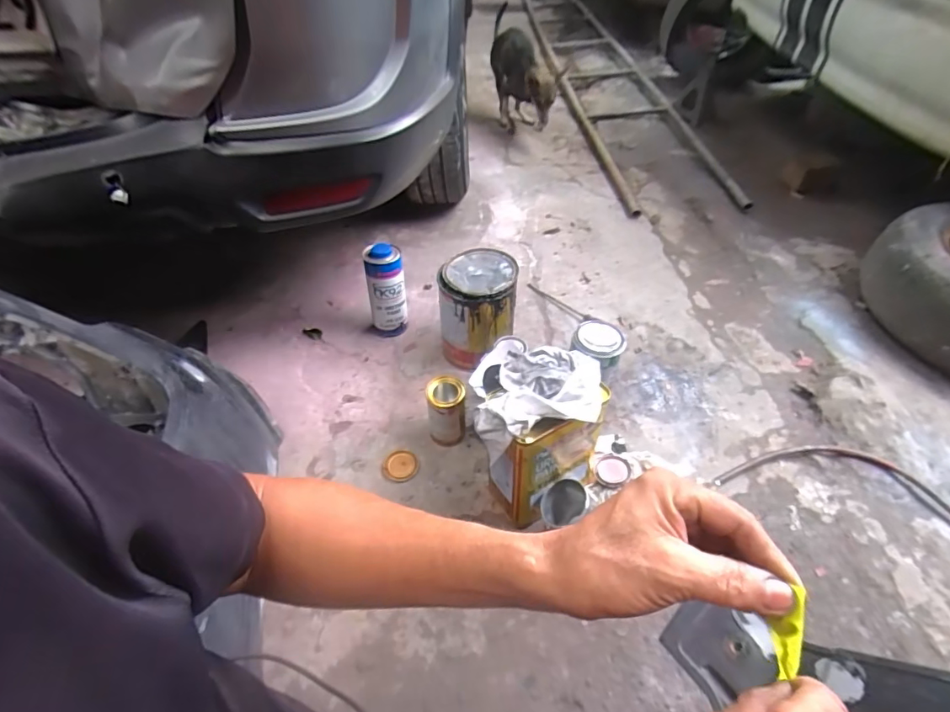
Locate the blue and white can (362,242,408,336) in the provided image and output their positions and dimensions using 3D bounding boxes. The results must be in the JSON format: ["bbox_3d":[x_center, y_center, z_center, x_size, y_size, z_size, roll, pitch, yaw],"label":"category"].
[{"bbox_3d":[-0.204,-0.143,1.116,0.091,0.213,0.074,-7,46,-6],"label":"blue and white can"}]

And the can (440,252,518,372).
[{"bbox_3d":[0.005,-0.103,1.045,0.155,0.184,0.158,-1,46,1],"label":"can"}]

